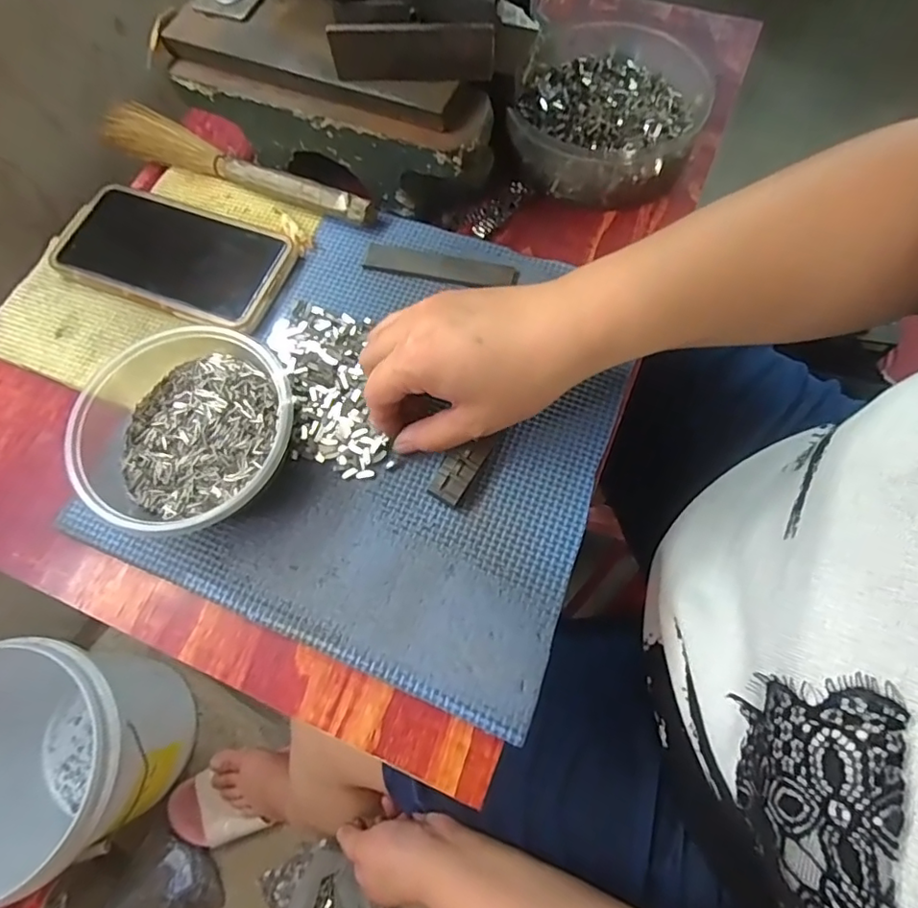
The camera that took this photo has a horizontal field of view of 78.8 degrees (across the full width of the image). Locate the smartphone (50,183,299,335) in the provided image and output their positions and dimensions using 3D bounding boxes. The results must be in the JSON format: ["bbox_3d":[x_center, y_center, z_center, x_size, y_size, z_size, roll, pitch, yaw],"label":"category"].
[{"bbox_3d":[-0.192,-0.134,0.370,0.158,0.005,0.078,20,71,10],"label":"smartphone"}]

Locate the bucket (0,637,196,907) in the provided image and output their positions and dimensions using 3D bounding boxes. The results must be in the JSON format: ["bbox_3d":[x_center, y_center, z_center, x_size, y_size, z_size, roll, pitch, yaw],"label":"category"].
[{"bbox_3d":[-0.536,0.395,0.738,0.300,0.249,0.272,-15,69,-3],"label":"bucket"}]

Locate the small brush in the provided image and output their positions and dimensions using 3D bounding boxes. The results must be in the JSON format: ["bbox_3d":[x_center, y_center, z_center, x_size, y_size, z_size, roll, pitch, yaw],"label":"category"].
[{"bbox_3d":[-0.164,-0.204,0.393,0.230,0.015,0.035,27,73,12],"label":"small brush"}]

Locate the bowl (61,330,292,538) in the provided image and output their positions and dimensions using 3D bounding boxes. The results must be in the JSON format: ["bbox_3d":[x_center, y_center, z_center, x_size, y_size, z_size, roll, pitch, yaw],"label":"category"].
[{"bbox_3d":[-0.146,-0.010,0.306,0.105,0.046,0.115,-1,69,2],"label":"bowl"}]

